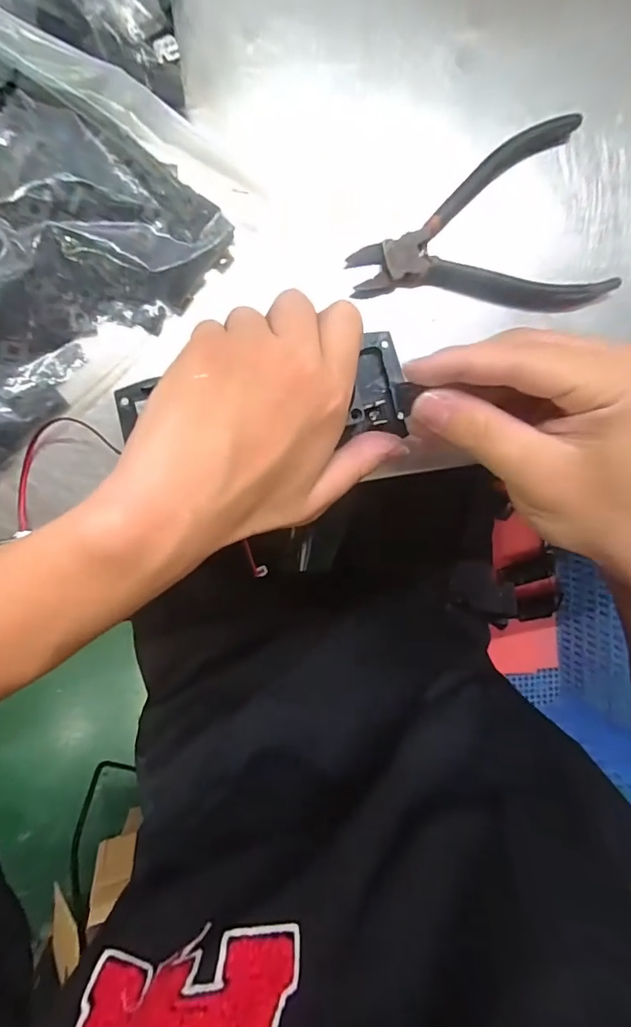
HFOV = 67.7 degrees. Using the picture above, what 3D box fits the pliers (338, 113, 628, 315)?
[{"bbox_3d":[0.091,-0.142,0.254,0.138,0.012,0.093,-23,96,-5],"label":"pliers"}]

